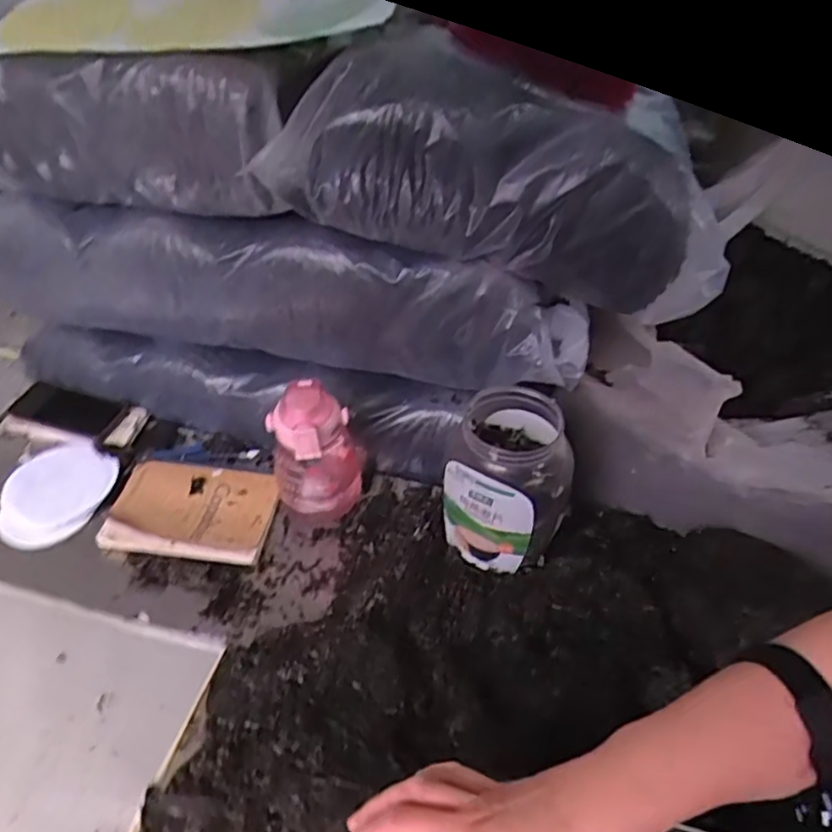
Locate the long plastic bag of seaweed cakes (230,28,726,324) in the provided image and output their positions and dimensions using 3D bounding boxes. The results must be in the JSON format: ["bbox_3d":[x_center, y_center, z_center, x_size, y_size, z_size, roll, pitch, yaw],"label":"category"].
[{"bbox_3d":[0.102,-0.249,0.716,0.522,0.215,0.156,20,46,0],"label":"long plastic bag of seaweed cakes"}]

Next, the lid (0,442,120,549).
[{"bbox_3d":[-0.494,0.103,0.903,0.157,0.027,0.145,0,44,0],"label":"lid"}]

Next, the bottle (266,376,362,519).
[{"bbox_3d":[-0.128,0.041,0.847,0.103,0.179,0.099,2,44,1],"label":"bottle"}]

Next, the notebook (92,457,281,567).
[{"bbox_3d":[-0.296,0.125,0.886,0.209,0.027,0.148,5,45,4],"label":"notebook"}]

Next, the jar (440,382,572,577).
[{"bbox_3d":[0.112,0.077,0.786,0.134,0.198,0.126,0,44,0],"label":"jar"}]

